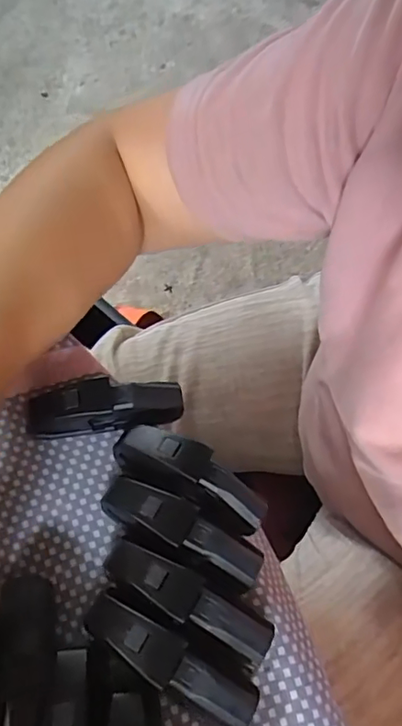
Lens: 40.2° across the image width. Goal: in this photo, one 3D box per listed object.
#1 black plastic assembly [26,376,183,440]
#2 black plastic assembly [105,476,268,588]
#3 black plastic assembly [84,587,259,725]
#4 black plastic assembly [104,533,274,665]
[{"bbox_3d":[-0.045,0.020,0.259,0.070,0.024,0.017,-8,65,-4],"label":"black plastic assembly"},{"bbox_3d":[-0.008,0.071,0.235,0.072,0.024,0.019,27,67,12],"label":"black plastic assembly"},{"bbox_3d":[-0.011,0.111,0.213,0.072,0.024,0.023,30,68,13],"label":"black plastic assembly"},{"bbox_3d":[-0.005,0.093,0.224,0.073,0.025,0.022,26,67,11],"label":"black plastic assembly"}]

